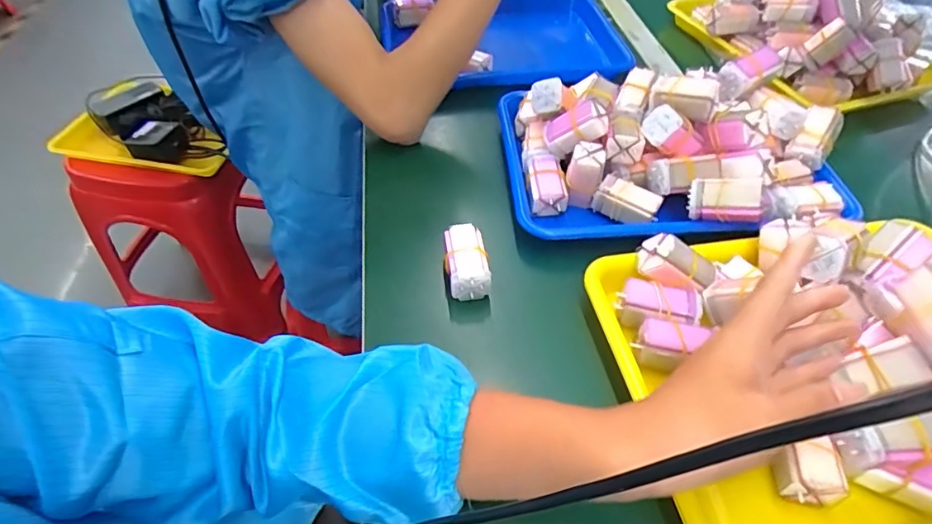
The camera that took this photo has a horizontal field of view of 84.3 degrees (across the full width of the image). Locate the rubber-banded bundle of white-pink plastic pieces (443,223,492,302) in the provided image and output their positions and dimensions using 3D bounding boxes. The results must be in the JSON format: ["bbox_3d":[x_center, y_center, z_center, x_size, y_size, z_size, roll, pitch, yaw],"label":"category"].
[{"bbox_3d":[-0.001,-0.001,0.458,0.035,0.034,0.061,-7,50,-8],"label":"rubber-banded bundle of white-pink plastic pieces"}]

